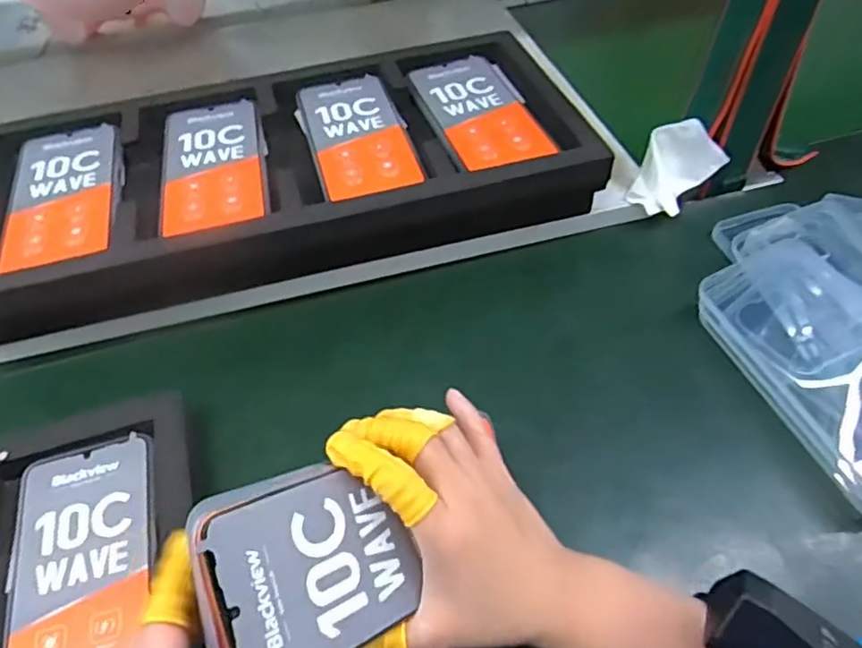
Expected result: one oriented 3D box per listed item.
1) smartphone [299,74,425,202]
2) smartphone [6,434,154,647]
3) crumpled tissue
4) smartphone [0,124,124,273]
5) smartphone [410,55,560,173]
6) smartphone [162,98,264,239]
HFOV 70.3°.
[{"bbox_3d":[-0.061,-0.158,0.507,0.074,0.008,0.162,-14,51,-9],"label":"smartphone"},{"bbox_3d":[-0.193,0.142,0.337,0.077,0.009,0.168,-13,51,-8],"label":"smartphone"},{"bbox_3d":[0.206,-0.125,0.511,0.062,0.059,0.066,17,53,16],"label":"crumpled tissue"},{"bbox_3d":[-0.283,-0.104,0.476,0.078,0.011,0.159,-13,51,-8],"label":"smartphone"},{"bbox_3d":[0.041,-0.182,0.520,0.076,0.006,0.166,-15,50,-10],"label":"smartphone"},{"bbox_3d":[-0.175,-0.130,0.491,0.076,0.009,0.161,-12,51,-7],"label":"smartphone"}]

